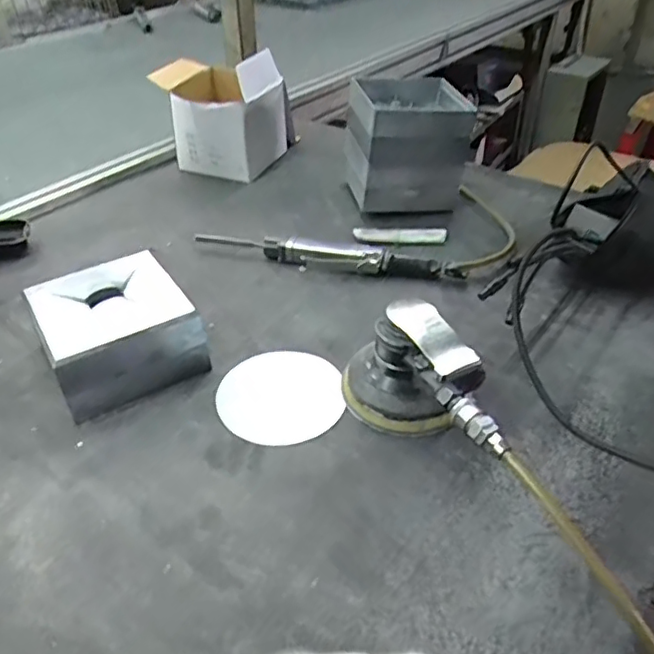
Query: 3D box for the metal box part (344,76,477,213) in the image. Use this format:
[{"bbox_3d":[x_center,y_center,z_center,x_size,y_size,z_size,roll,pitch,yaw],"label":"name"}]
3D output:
[{"bbox_3d":[0.109,-0.257,0.839,0.151,0.141,0.175,-3,38,-3],"label":"metal box part"}]

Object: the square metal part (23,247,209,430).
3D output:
[{"bbox_3d":[-0.201,0.005,0.566,0.132,0.073,0.128,-23,43,-27],"label":"square metal part"}]

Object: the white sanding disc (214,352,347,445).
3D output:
[{"bbox_3d":[-0.043,0.064,0.550,0.113,0.007,0.099,-7,46,-3],"label":"white sanding disc"}]

